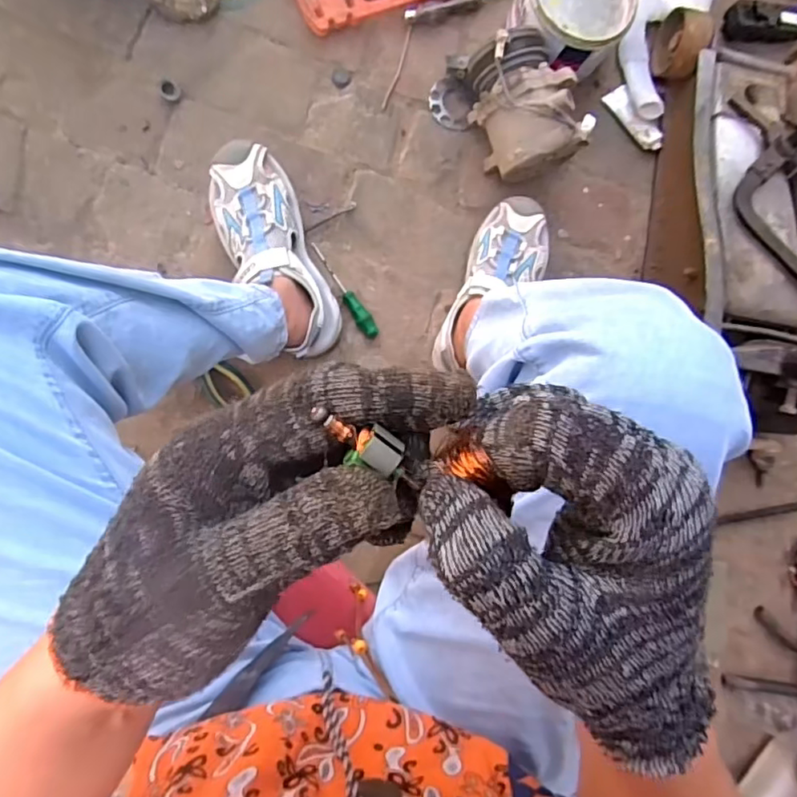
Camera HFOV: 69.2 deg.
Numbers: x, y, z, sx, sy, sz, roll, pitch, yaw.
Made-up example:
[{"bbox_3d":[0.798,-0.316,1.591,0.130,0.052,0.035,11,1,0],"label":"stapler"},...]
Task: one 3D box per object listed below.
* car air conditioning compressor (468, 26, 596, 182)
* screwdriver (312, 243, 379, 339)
[{"bbox_3d":[0.167,-0.392,0.775,0.113,0.137,0.172,-23,92,-9],"label":"car air conditioning compressor"},{"bbox_3d":[-0.074,-0.147,0.794,0.020,0.018,0.147,-34,94,-9],"label":"screwdriver"}]

